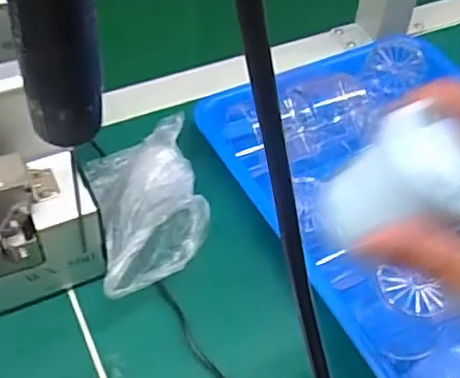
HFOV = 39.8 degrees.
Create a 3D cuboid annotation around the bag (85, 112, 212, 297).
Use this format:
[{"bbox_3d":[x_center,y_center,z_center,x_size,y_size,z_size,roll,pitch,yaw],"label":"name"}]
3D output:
[{"bbox_3d":[-0.057,0.012,0.459,0.077,0.049,0.137,-10,51,-12],"label":"bag"}]

